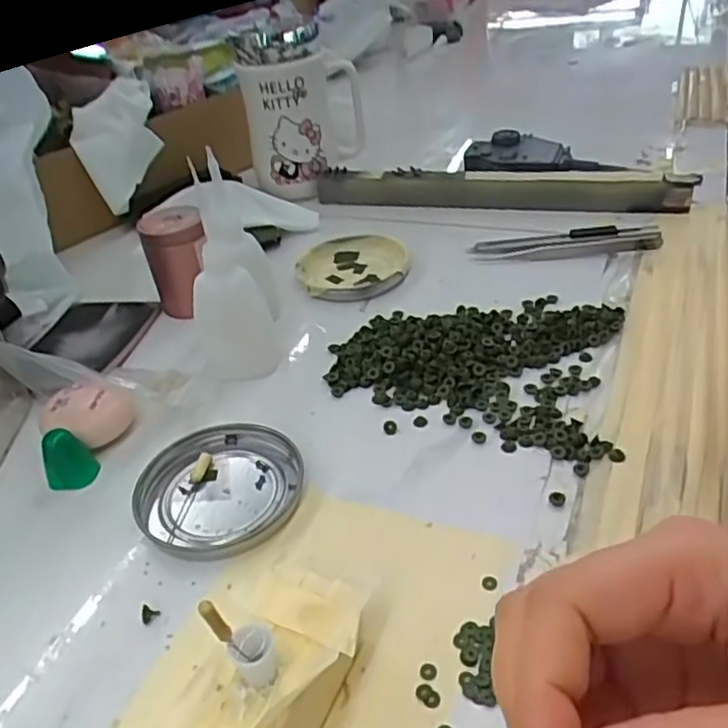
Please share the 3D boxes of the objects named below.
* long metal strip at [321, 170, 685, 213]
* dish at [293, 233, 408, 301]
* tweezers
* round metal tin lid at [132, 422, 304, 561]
[{"bbox_3d":[0.100,-0.140,0.547,0.292,0.026,0.012,7,39,18],"label":"long metal strip"},{"bbox_3d":[-0.008,-0.073,0.492,0.076,0.008,0.083,-5,36,3],"label":"dish"},{"bbox_3d":[0.143,-0.086,0.482,0.123,0.010,0.029,0,37,9],"label":"tweezers"},{"bbox_3d":[-0.069,0.059,0.328,0.072,0.010,0.078,-5,36,3],"label":"round metal tin lid"}]

